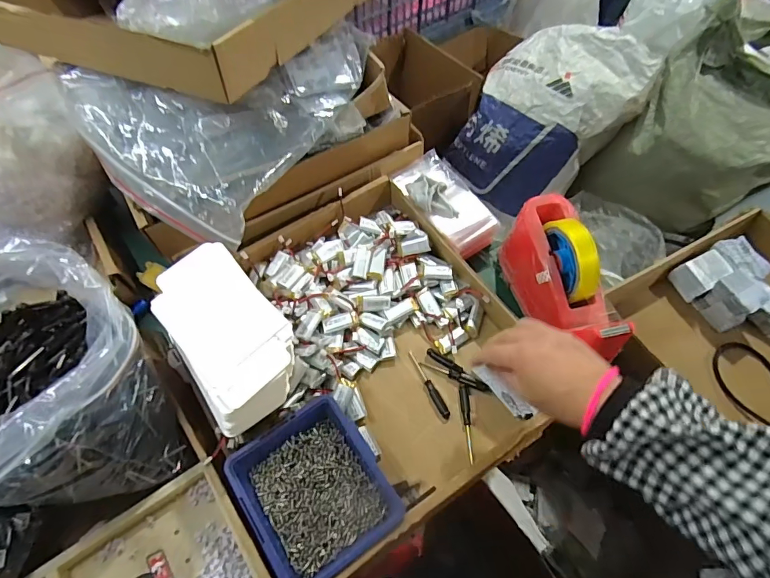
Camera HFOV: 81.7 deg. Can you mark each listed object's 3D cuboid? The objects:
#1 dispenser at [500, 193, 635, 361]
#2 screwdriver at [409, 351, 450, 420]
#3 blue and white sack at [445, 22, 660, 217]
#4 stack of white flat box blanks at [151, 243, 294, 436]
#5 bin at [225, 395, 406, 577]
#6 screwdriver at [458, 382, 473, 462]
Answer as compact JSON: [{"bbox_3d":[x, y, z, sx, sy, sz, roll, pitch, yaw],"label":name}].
[{"bbox_3d":[0.202,-0.008,0.520,0.073,0.107,0.197,-8,60,-3],"label":"dispenser"},{"bbox_3d":[0.051,0.112,0.526,0.013,0.008,0.089,-26,63,-13],"label":"screwdriver"},{"bbox_3d":[0.432,-0.463,1.243,0.367,0.260,0.483,40,106,13],"label":"blue and white sack"},{"bbox_3d":[-0.159,0.053,0.465,0.105,0.076,0.195,-32,65,-16],"label":"stack of white flat box blanks"},{"bbox_3d":[-0.067,0.200,0.442,0.125,0.057,0.143,-30,64,-15],"label":"bin"},{"bbox_3d":[0.091,0.149,0.501,0.011,0.009,0.086,1,60,1],"label":"screwdriver"}]

